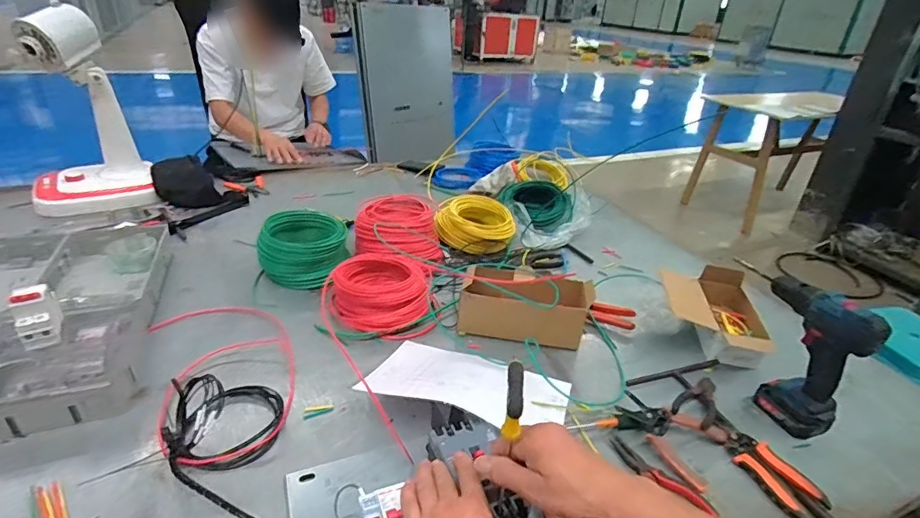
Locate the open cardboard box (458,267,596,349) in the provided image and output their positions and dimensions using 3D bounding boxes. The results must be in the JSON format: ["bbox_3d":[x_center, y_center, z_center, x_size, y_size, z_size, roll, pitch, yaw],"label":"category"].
[{"bbox_3d":[0.122,0.083,0.896,0.227,0.102,0.129,8,29,5],"label":"open cardboard box"}]

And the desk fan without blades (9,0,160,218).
[{"bbox_3d":[-0.920,-0.335,1.153,0.247,0.439,0.168,-17,36,-34],"label":"desk fan without blades"}]

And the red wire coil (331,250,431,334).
[{"bbox_3d":[-0.154,0.061,0.920,0.174,0.075,0.160,4,29,-2],"label":"red wire coil"}]

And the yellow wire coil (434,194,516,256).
[{"bbox_3d":[0.039,-0.084,1.165,0.185,0.084,0.163,10,30,9],"label":"yellow wire coil"}]

